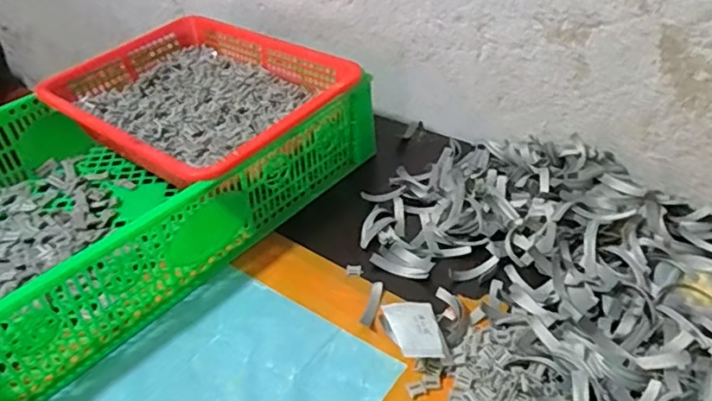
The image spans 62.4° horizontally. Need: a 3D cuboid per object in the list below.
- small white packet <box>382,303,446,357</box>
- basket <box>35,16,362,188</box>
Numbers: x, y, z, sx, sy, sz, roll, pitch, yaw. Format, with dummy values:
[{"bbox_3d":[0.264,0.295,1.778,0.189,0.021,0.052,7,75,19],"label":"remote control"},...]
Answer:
[{"bbox_3d":[0.046,0.099,0.454,0.039,0.008,0.058,-2,28,-8],"label":"small white packet"},{"bbox_3d":[-0.167,-0.108,0.644,0.299,0.075,0.238,24,45,31],"label":"basket"}]

